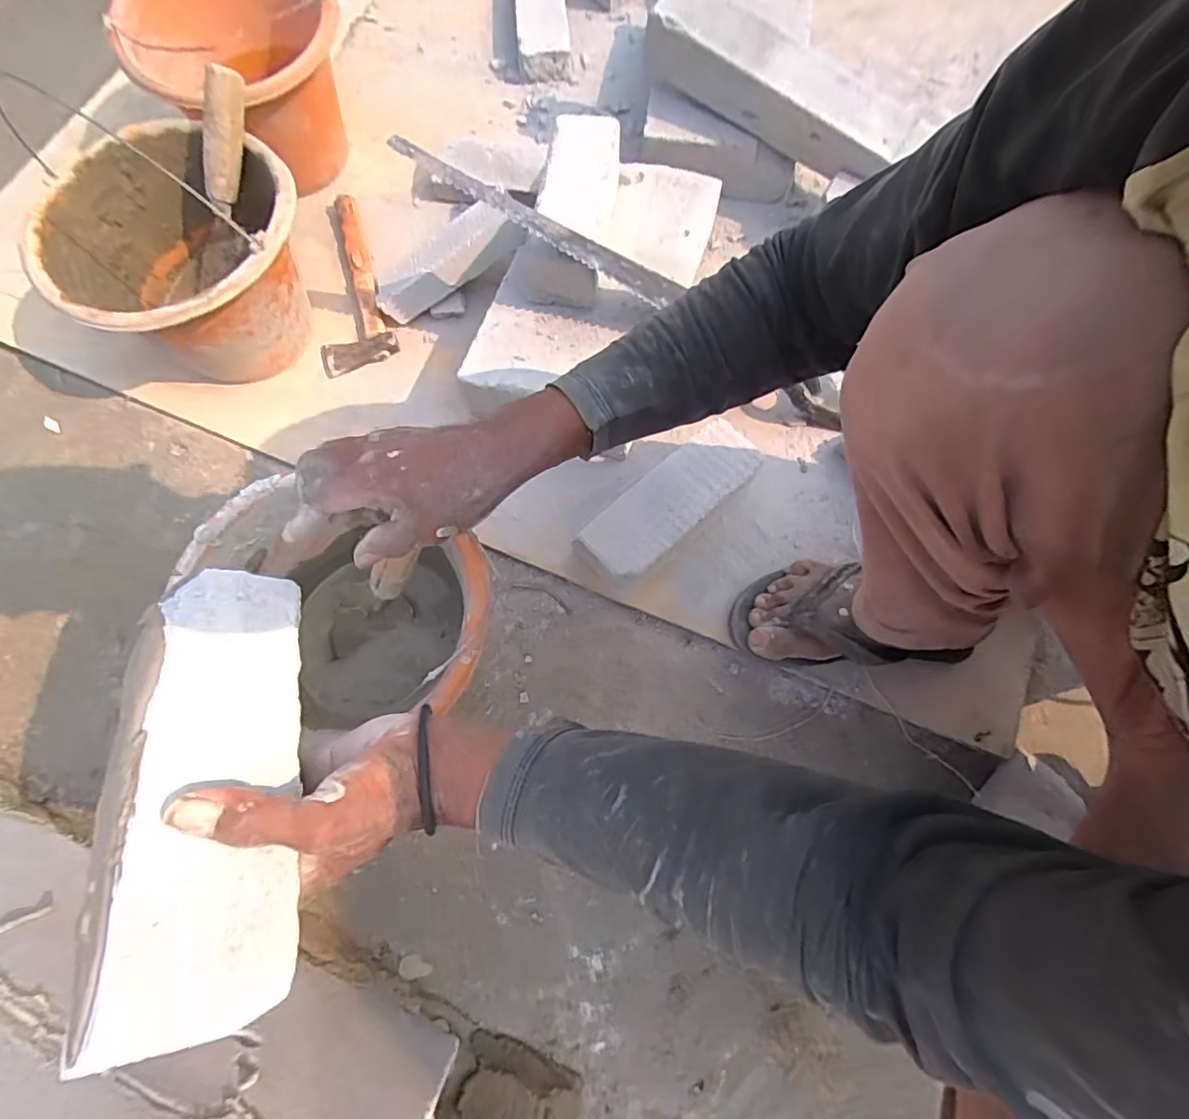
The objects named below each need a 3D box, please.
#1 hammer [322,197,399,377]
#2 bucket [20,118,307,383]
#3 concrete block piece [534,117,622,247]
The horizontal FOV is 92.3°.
[{"bbox_3d":[-0.325,-0.359,0.728,0.090,0.025,0.255,-19,73,-4],"label":"hammer"},{"bbox_3d":[-0.424,-0.314,0.638,0.229,0.175,0.243,0,73,0],"label":"bucket"},{"bbox_3d":[-0.013,-0.423,0.627,0.077,0.029,0.138,9,74,2],"label":"concrete block piece"}]

